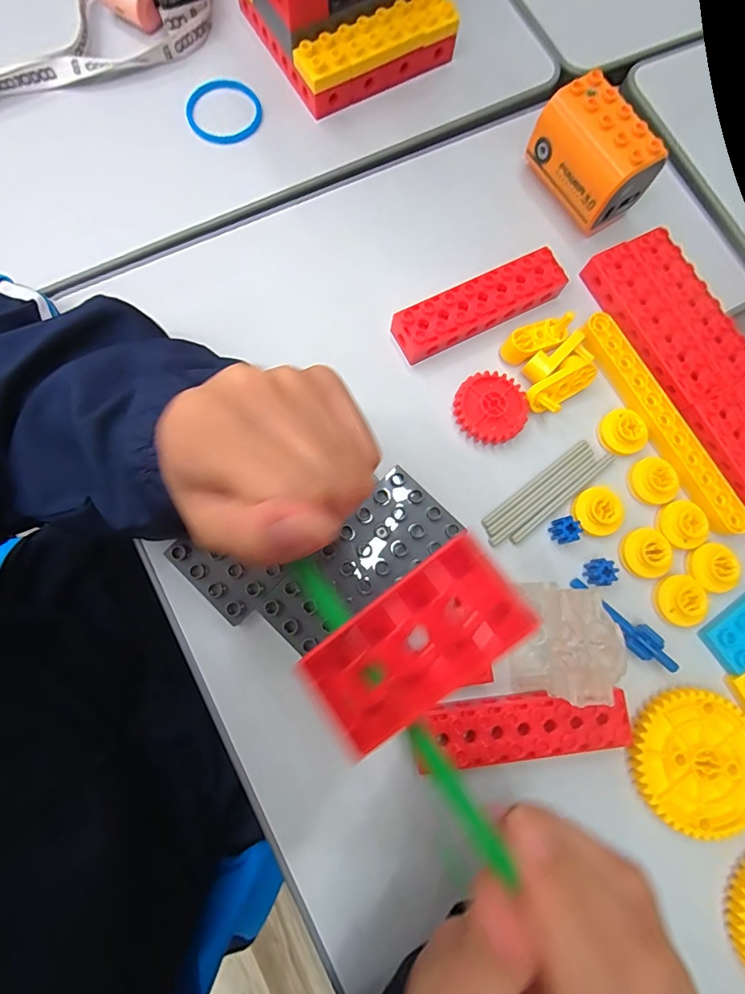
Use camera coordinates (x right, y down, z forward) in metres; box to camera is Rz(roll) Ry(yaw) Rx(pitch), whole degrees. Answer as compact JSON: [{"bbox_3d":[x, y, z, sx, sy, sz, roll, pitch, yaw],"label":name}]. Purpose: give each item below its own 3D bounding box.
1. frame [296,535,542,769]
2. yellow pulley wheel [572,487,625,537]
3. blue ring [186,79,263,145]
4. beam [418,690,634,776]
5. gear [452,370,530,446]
[{"bbox_3d":[0.012,0.042,0.136,0.064,0.019,0.033,-39,90,4],"label":"frame"},{"bbox_3d":[0.149,0.010,0.300,0.030,0.009,0.031,1,79,-4],"label":"yellow pulley wheel"},{"bbox_3d":[-0.111,-0.297,0.349,0.052,0.011,0.059,22,78,1],"label":"blue ring"},{"bbox_3d":[0.086,0.134,0.266,0.123,0.015,0.032,-4,79,-5],"label":"beam"},{"bbox_3d":[0.081,-0.060,0.311,0.048,0.012,0.047,1,79,-4],"label":"gear"}]

